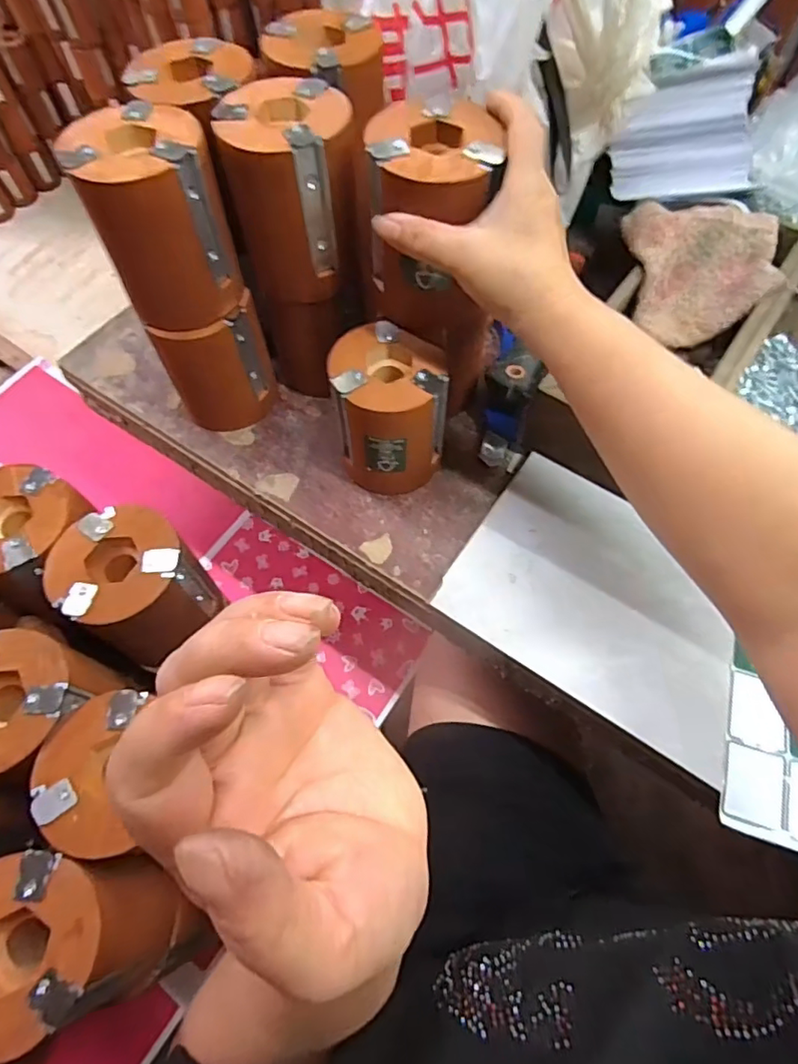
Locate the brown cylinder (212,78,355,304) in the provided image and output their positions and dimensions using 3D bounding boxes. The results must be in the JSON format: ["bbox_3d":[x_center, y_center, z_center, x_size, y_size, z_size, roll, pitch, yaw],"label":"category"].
[{"bbox_3d":[-0.065,-0.217,0.367,0.076,0.101,0.075,-3,63,0],"label":"brown cylinder"}]

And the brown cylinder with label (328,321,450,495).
[{"bbox_3d":[-0.007,-0.082,0.406,0.073,0.103,0.076,0,63,1],"label":"brown cylinder with label"}]

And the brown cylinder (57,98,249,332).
[{"bbox_3d":[-0.146,-0.194,0.354,0.072,0.097,0.071,-20,65,-9],"label":"brown cylinder"}]

